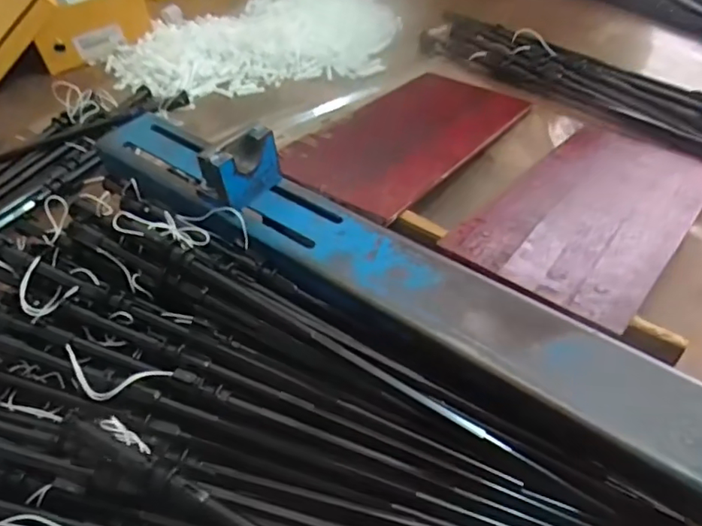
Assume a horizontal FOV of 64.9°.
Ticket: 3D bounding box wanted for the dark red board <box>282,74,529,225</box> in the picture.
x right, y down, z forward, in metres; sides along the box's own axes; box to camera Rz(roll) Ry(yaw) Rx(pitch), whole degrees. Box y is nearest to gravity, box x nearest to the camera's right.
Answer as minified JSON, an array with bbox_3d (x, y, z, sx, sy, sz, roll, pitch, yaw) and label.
[{"bbox_3d":[0.075,-0.160,0.670,0.175,0.014,0.360,26,44,22],"label":"dark red board"}]

